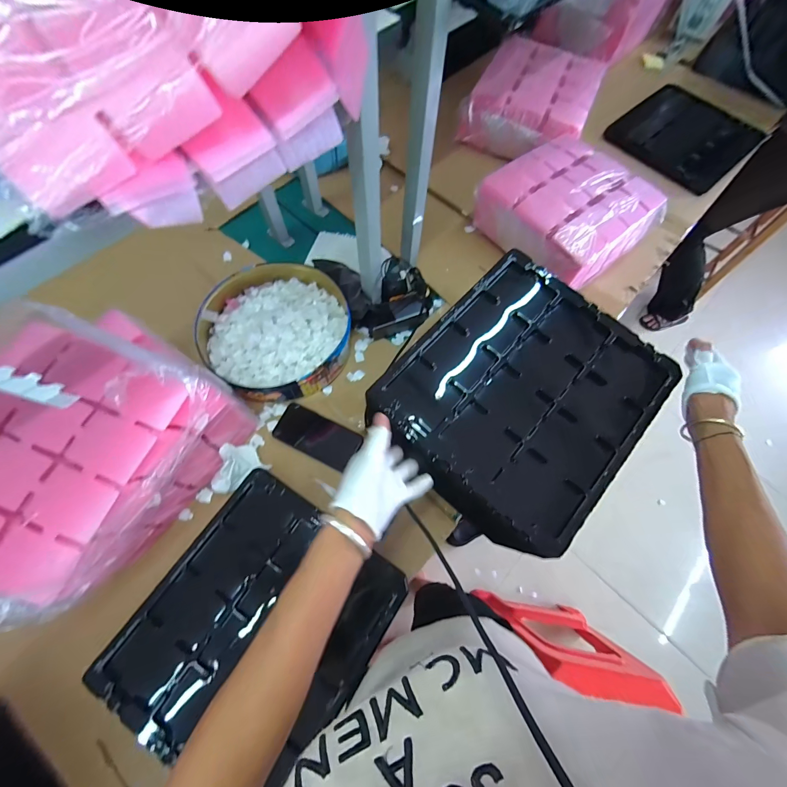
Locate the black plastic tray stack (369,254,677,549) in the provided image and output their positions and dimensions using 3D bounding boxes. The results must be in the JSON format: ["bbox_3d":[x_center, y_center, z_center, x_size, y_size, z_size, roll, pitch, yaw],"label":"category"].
[{"bbox_3d":[0.191,-0.004,0.520,0.332,0.034,0.396,41,73,13],"label":"black plastic tray stack"}]

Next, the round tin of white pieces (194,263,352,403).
[{"bbox_3d":[-0.242,-0.134,0.723,0.295,0.070,0.293,1,69,-2],"label":"round tin of white pieces"}]

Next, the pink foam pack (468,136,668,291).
[{"bbox_3d":[0.411,-0.429,0.812,0.325,0.126,0.301,-33,74,-14],"label":"pink foam pack"}]

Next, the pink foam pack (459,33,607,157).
[{"bbox_3d":[0.387,-0.810,0.957,0.295,0.128,0.331,28,71,8],"label":"pink foam pack"}]

